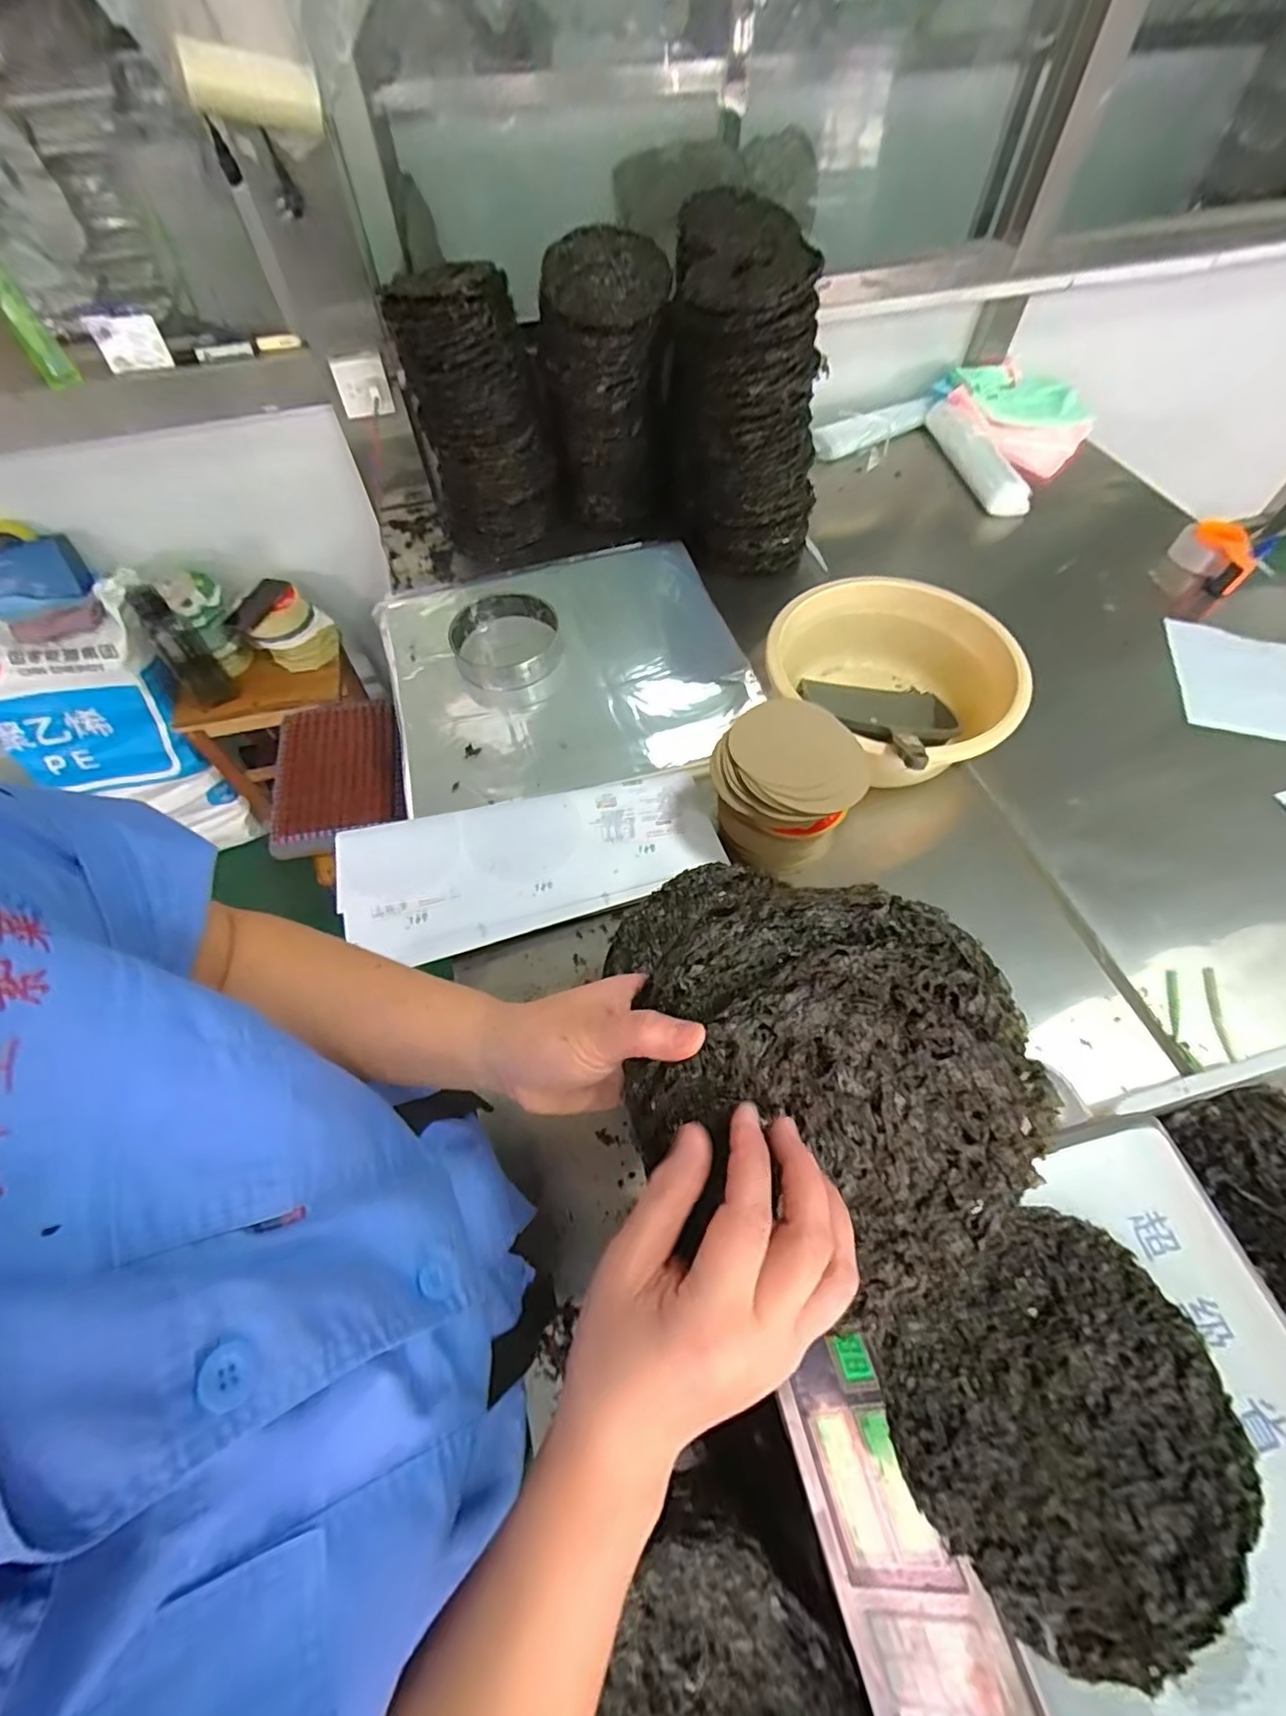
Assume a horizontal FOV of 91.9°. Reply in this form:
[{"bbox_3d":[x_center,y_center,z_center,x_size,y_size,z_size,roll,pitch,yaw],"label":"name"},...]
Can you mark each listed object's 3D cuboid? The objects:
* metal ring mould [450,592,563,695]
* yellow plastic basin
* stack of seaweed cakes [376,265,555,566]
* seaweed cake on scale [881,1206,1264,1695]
[{"bbox_3d":[-0.223,-0.354,1.021,0.175,0.071,0.193,-17,61,-9],"label":"metal ring mould"},{"bbox_3d":[0.377,-0.255,0.921,0.325,0.147,0.335,0,60,0],"label":"yellow plastic basin"},{"bbox_3d":[-0.273,-0.730,1.054,0.193,0.358,0.187,-20,62,-11],"label":"stack of seaweed cakes"},{"bbox_3d":[0.244,0.320,0.352,0.184,0.012,0.167,-29,63,-15],"label":"seaweed cake on scale"}]

